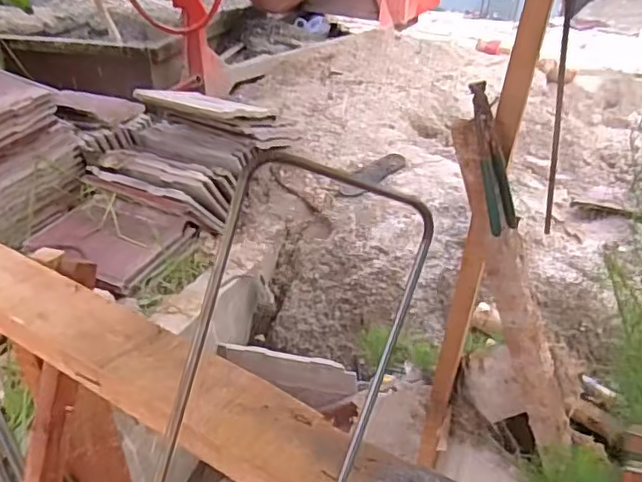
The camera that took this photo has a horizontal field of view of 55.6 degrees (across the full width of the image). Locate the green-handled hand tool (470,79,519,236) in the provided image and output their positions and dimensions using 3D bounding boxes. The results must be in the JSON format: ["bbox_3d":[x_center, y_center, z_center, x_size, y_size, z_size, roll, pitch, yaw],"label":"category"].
[{"bbox_3d":[0.250,-0.120,0.891,0.047,0.220,0.025,-20,14,-27],"label":"green-handled hand tool"}]

